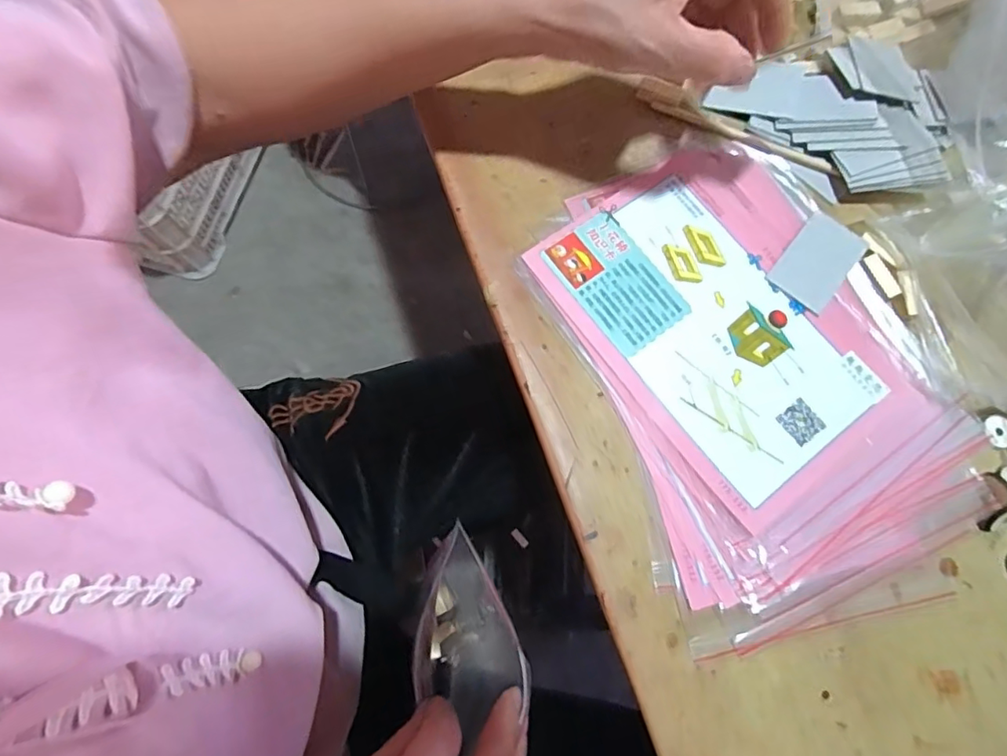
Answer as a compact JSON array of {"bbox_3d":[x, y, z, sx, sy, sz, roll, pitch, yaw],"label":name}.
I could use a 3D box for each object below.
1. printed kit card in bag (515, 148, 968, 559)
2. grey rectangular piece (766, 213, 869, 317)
[{"bbox_3d":[0.142,-0.034,0.335,0.173,0.010,0.224,-34,80,-10],"label":"printed kit card in bag"},{"bbox_3d":[0.199,-0.074,0.348,0.038,0.004,0.060,39,77,7],"label":"grey rectangular piece"}]

